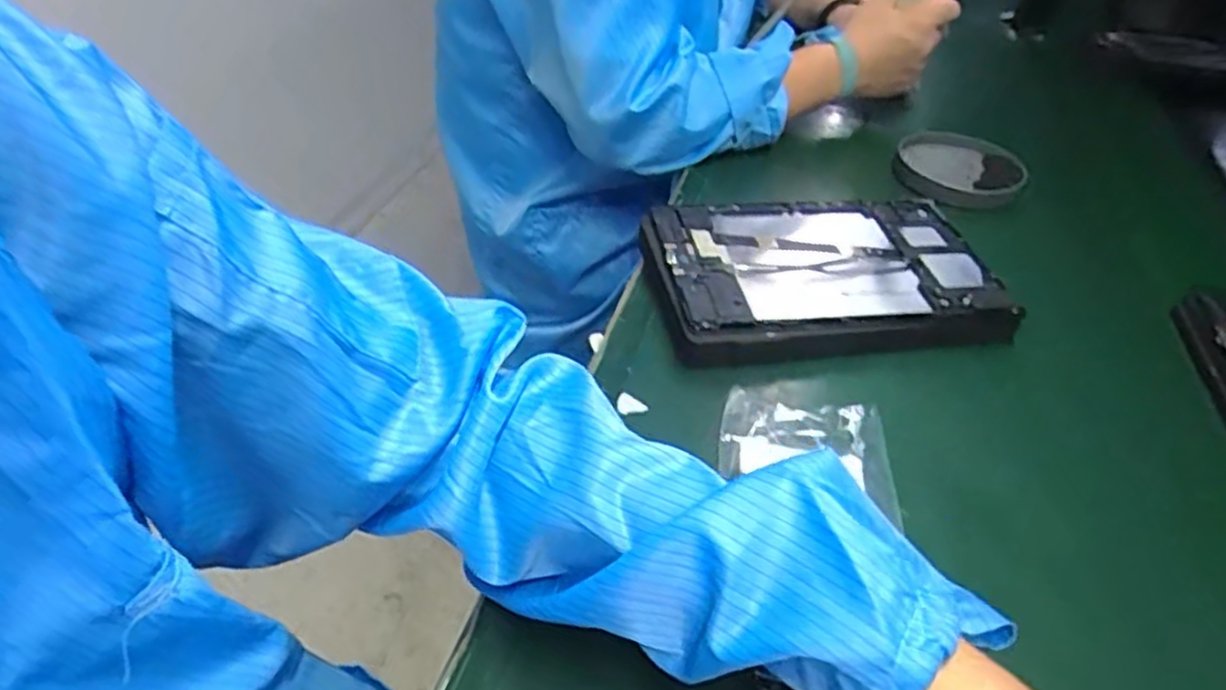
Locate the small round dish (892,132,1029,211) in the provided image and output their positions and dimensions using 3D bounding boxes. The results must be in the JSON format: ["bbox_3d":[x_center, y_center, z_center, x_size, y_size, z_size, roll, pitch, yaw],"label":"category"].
[{"bbox_3d":[0.324,-0.164,0.692,0.112,0.026,0.116,4,41,-3],"label":"small round dish"}]

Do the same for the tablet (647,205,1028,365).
[{"bbox_3d":[0.153,-0.057,0.545,0.244,0.026,0.156,-2,42,-10],"label":"tablet"}]

